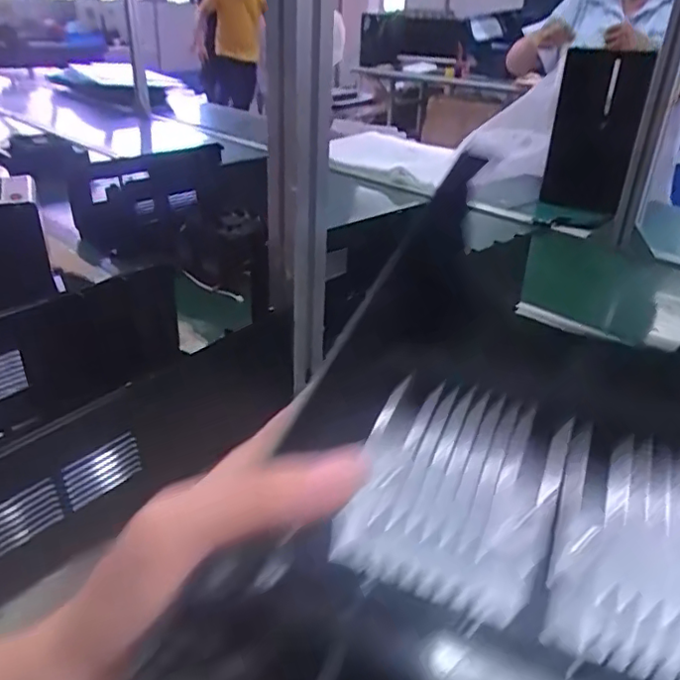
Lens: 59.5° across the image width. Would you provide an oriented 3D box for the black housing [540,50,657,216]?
[{"bbox_3d":[0.609,-0.487,1.427,0.237,0.376,0.018,-7,31,-17],"label":"black housing"}]

